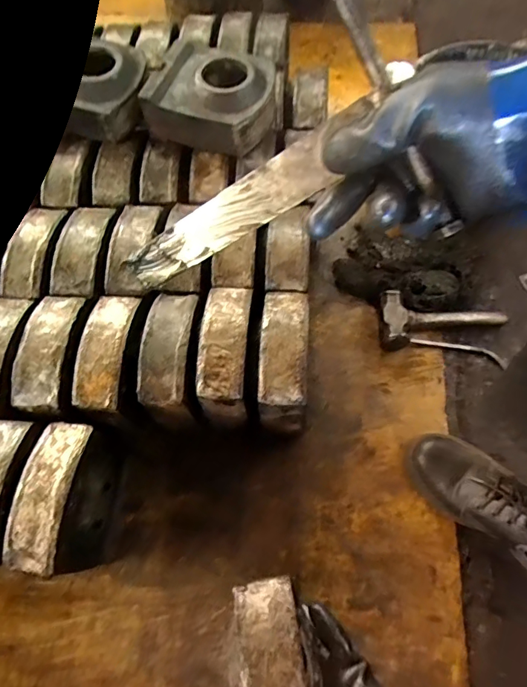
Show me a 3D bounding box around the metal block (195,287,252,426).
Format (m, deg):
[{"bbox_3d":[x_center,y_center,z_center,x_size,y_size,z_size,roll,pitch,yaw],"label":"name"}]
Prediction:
[{"bbox_3d":[-0.050,0.005,0.580,0.062,0.067,0.170,1,78,3],"label":"metal block"}]

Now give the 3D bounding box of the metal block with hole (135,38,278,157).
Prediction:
[{"bbox_3d":[-0.081,-0.402,0.711,0.203,0.071,0.178,21,66,12],"label":"metal block with hole"}]

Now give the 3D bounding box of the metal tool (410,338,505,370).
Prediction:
[{"bbox_3d":[0.330,0.009,0.746,0.160,0.006,0.027,16,51,7],"label":"metal tool"}]

